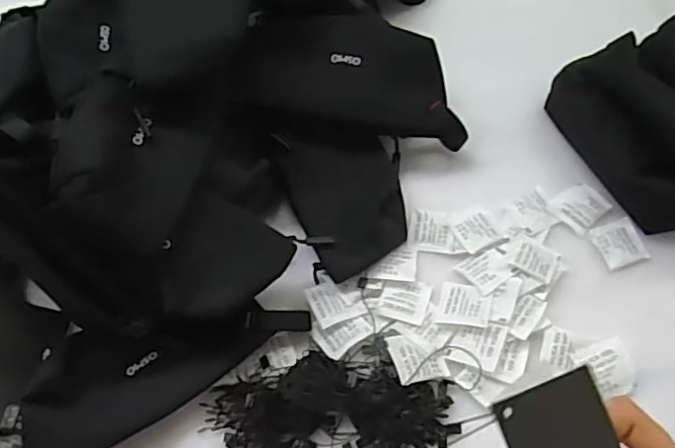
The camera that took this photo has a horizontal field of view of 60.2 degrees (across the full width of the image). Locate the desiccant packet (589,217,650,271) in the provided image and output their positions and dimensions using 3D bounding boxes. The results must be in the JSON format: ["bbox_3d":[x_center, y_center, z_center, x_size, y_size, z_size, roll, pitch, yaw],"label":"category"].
[{"bbox_3d":[0.240,0.016,0.497,0.038,0.006,0.041,-15,65,-4],"label":"desiccant packet"}]

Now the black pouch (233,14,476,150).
[{"bbox_3d":[0.017,-0.137,0.527,0.205,0.030,0.098,12,99,-1],"label":"black pouch"}]

